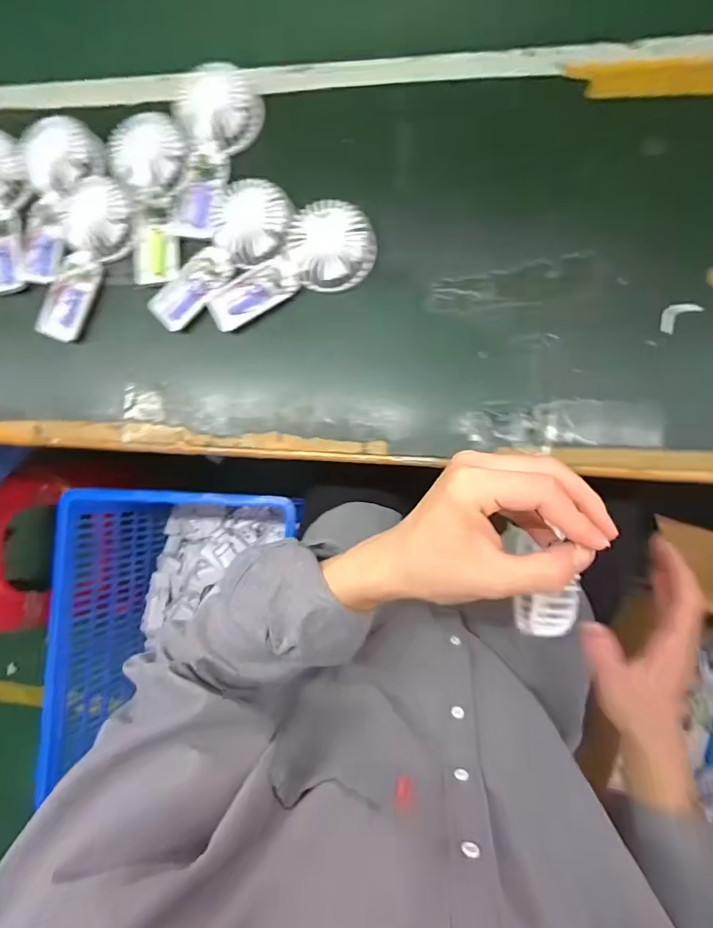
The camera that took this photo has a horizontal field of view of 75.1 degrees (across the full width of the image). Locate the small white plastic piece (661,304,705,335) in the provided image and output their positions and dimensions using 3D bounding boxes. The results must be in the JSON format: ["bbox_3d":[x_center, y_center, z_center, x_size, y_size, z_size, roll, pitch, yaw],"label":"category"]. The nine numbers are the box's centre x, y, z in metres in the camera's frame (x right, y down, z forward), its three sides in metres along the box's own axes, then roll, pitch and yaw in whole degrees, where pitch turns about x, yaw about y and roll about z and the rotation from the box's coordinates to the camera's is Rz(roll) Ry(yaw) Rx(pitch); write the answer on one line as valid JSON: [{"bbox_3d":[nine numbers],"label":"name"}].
[{"bbox_3d":[0.309,-0.144,0.447,0.036,0.009,0.022,-39,82,3],"label":"small white plastic piece"}]

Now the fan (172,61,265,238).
[{"bbox_3d":[-0.168,-0.342,0.509,0.081,0.036,0.175,19,88,8],"label":"fan"}]

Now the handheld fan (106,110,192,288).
[{"bbox_3d":[-0.233,-0.295,0.520,0.088,0.031,0.184,4,86,8],"label":"handheld fan"}]

